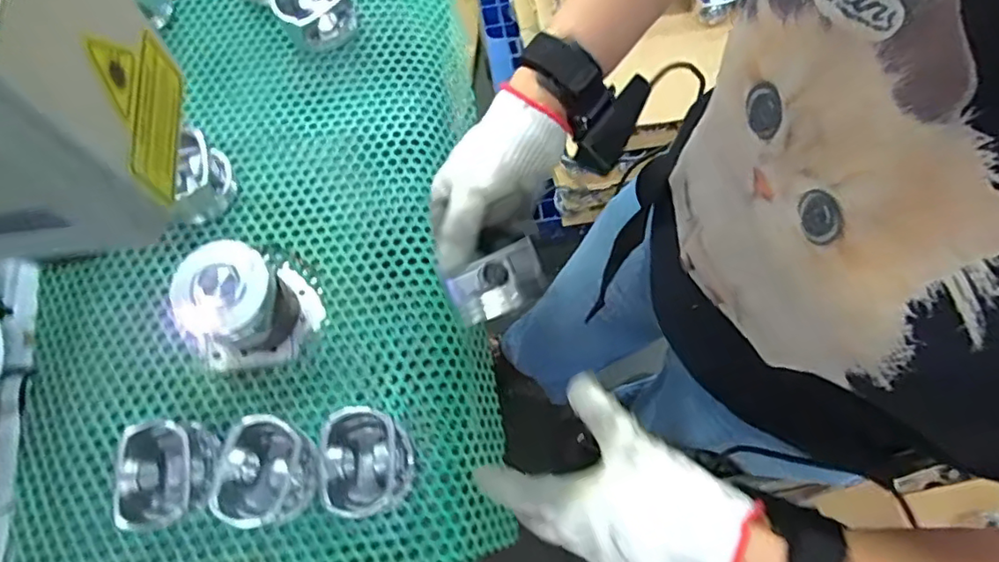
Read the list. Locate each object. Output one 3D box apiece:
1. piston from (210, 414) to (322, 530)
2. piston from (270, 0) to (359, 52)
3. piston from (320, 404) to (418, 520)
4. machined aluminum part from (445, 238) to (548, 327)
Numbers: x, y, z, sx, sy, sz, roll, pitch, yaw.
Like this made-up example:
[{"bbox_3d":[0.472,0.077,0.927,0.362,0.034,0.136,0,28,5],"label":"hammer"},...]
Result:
[{"bbox_3d":[-0.175,0.144,0.445,0.065,0.046,0.074,6,71,3],"label":"piston"},{"bbox_3d":[-0.191,-0.282,0.606,0.075,0.040,0.067,-23,72,-6],"label":"piston"},{"bbox_3d":[-0.100,0.137,0.450,0.063,0.046,0.080,-10,71,-2],"label":"piston"},{"bbox_3d":[-0.001,0.001,0.416,0.068,0.020,0.044,-24,72,-7],"label":"machined aluminum part"}]

